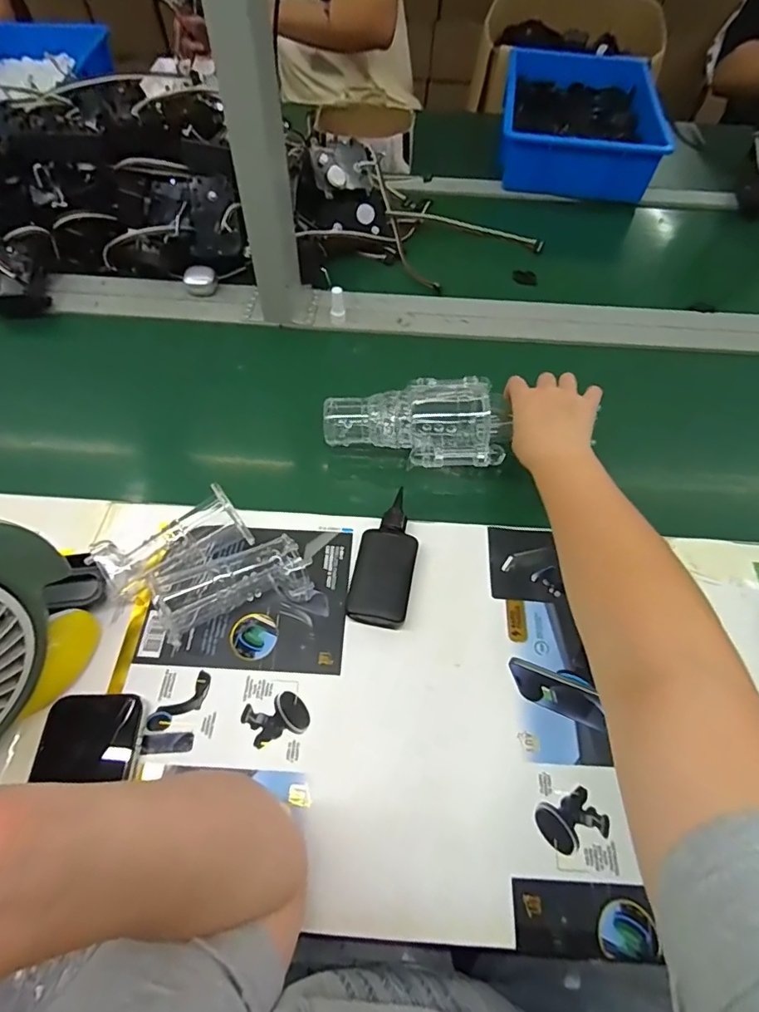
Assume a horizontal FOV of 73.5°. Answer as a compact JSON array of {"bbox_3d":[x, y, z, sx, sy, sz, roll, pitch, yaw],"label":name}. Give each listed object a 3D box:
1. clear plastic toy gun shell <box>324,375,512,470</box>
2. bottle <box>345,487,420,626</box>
[{"bbox_3d":[0.040,-0.101,0.561,0.193,0.053,0.120,3,60,-2],"label":"clear plastic toy gun shell"},{"bbox_3d":[0.008,0.050,0.494,0.054,0.020,0.134,10,58,4],"label":"bottle"}]

